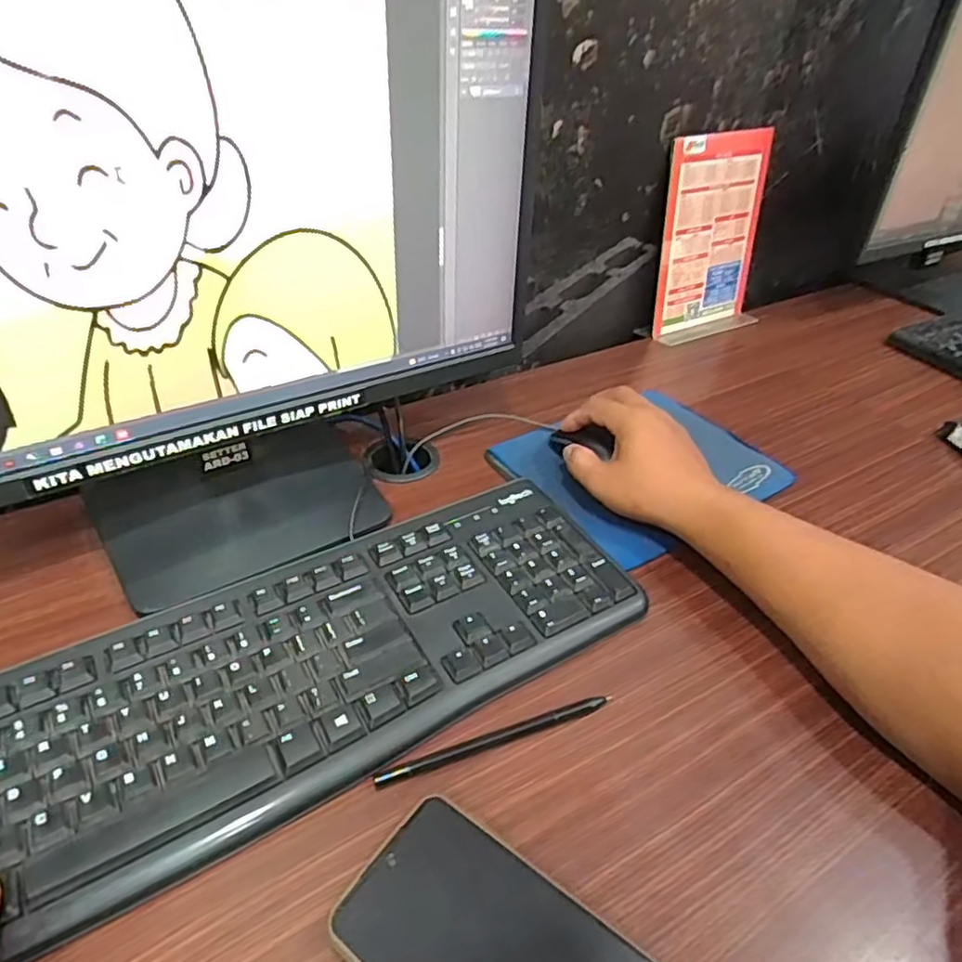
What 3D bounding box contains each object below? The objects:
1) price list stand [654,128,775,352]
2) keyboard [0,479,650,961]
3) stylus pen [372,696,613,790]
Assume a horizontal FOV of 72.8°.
[{"bbox_3d":[0.274,-0.274,0.754,0.157,0.212,0.056,-20,44,-26],"label":"price list stand"},{"bbox_3d":[-0.105,0.108,0.379,0.414,0.017,0.150,-19,44,-25],"label":"keyboard"},{"bbox_3d":[0.010,0.140,0.358,0.137,0.004,0.008,-12,41,-18],"label":"stylus pen"}]

